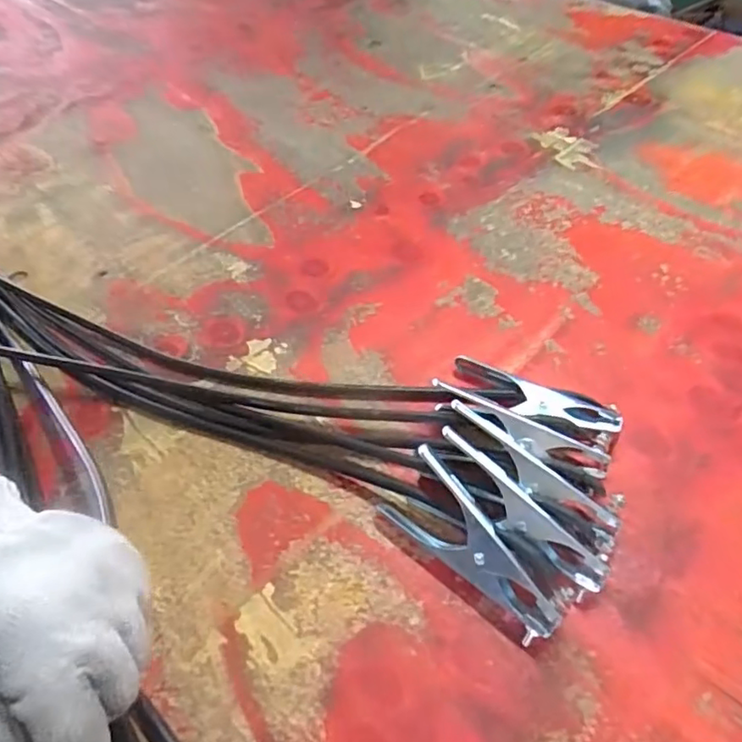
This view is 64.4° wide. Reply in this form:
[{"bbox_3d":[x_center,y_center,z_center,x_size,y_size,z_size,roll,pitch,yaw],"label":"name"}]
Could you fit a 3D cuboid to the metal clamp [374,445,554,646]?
[{"bbox_3d":[0.064,0.117,0.390,0.044,0.039,0.134,-33,56,-19],"label":"metal clamp"}]

